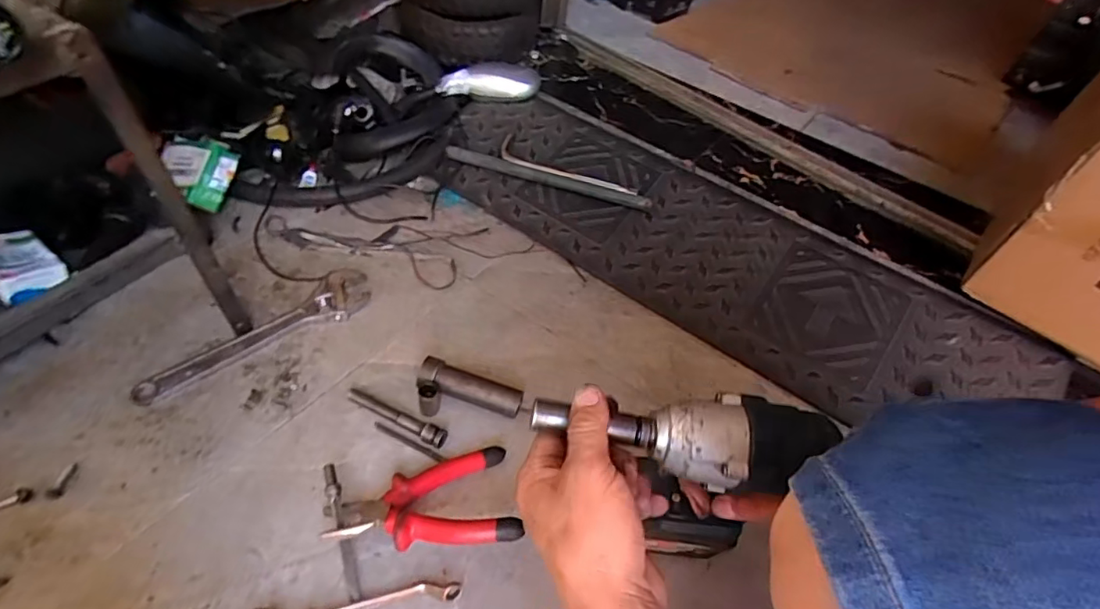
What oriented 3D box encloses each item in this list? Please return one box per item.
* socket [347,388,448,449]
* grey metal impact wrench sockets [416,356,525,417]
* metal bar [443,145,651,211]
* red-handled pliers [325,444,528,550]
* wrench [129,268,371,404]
[{"bbox_3d":[-0.176,0.128,0.638,0.128,0.015,0.018,24,49,12],"label":"socket"},{"bbox_3d":[-0.097,0.108,0.655,0.123,0.032,0.059,15,48,5],"label":"grey metal impact wrench sockets"},{"bbox_3d":[-0.006,-0.205,0.901,0.341,0.012,0.023,17,78,9],"label":"metal bar"},{"bbox_3d":[-0.126,0.195,0.564,0.181,0.027,0.123,-3,27,-4],"label":"red-handled pliers"},{"bbox_3d":[-0.358,0.038,0.696,0.288,0.013,0.073,-33,60,-32],"label":"wrench"}]

